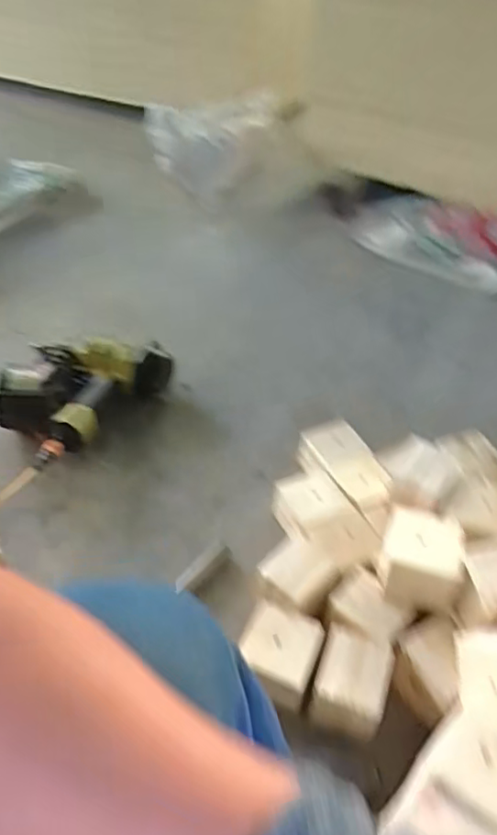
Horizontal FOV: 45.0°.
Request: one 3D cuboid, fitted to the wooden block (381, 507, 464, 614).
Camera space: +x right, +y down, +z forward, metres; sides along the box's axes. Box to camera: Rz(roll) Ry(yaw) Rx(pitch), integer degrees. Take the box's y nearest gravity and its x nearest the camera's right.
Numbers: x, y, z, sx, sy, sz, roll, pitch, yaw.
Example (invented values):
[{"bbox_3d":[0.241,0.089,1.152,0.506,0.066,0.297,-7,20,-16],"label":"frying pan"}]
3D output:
[{"bbox_3d":[0.237,0.199,0.831,0.098,0.089,0.103,13,43,13],"label":"wooden block"}]

